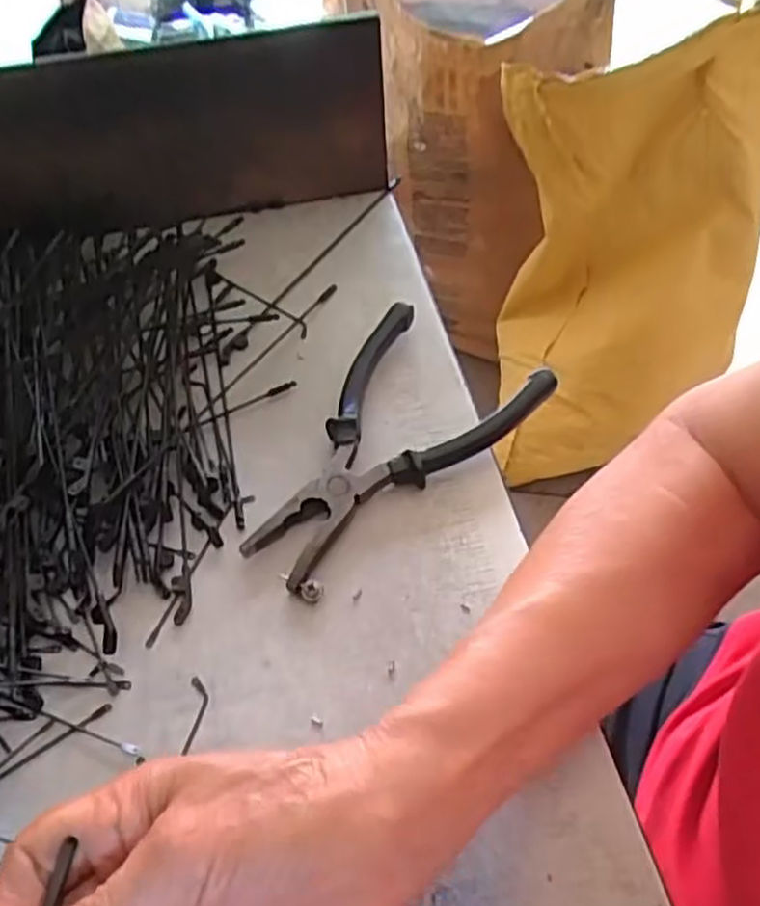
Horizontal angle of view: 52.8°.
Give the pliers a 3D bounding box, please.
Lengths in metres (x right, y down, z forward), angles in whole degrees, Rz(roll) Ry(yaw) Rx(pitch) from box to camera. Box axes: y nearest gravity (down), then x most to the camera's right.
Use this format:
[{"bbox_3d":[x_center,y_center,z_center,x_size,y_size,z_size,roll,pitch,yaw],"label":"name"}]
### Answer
[{"bbox_3d":[-0.001,-0.006,0.389,0.101,0.024,0.168,32,58,24],"label":"pliers"}]

